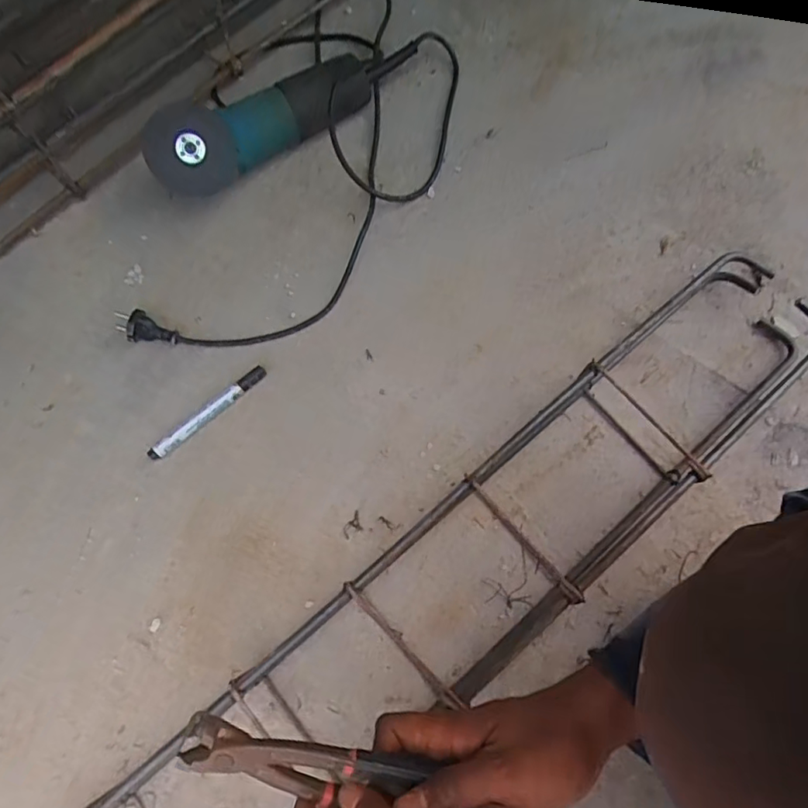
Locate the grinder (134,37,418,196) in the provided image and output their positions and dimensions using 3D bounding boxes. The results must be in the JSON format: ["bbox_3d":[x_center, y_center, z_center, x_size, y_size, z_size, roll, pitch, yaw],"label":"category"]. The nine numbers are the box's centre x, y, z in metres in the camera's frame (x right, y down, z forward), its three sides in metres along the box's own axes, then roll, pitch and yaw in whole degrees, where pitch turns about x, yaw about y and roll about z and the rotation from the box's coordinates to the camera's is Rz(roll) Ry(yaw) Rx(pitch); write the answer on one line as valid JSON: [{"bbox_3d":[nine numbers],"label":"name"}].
[{"bbox_3d":[-0.138,-0.327,0.639,0.310,0.090,0.080,-31,77,-8],"label":"grinder"}]

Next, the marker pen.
[{"bbox_3d":[-0.203,0.009,0.587,0.142,0.016,0.015,-40,79,-10],"label":"marker pen"}]

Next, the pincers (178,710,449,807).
[{"bbox_3d":[-0.029,0.225,0.336,0.203,0.030,0.041,23,76,-11],"label":"pincers"}]

